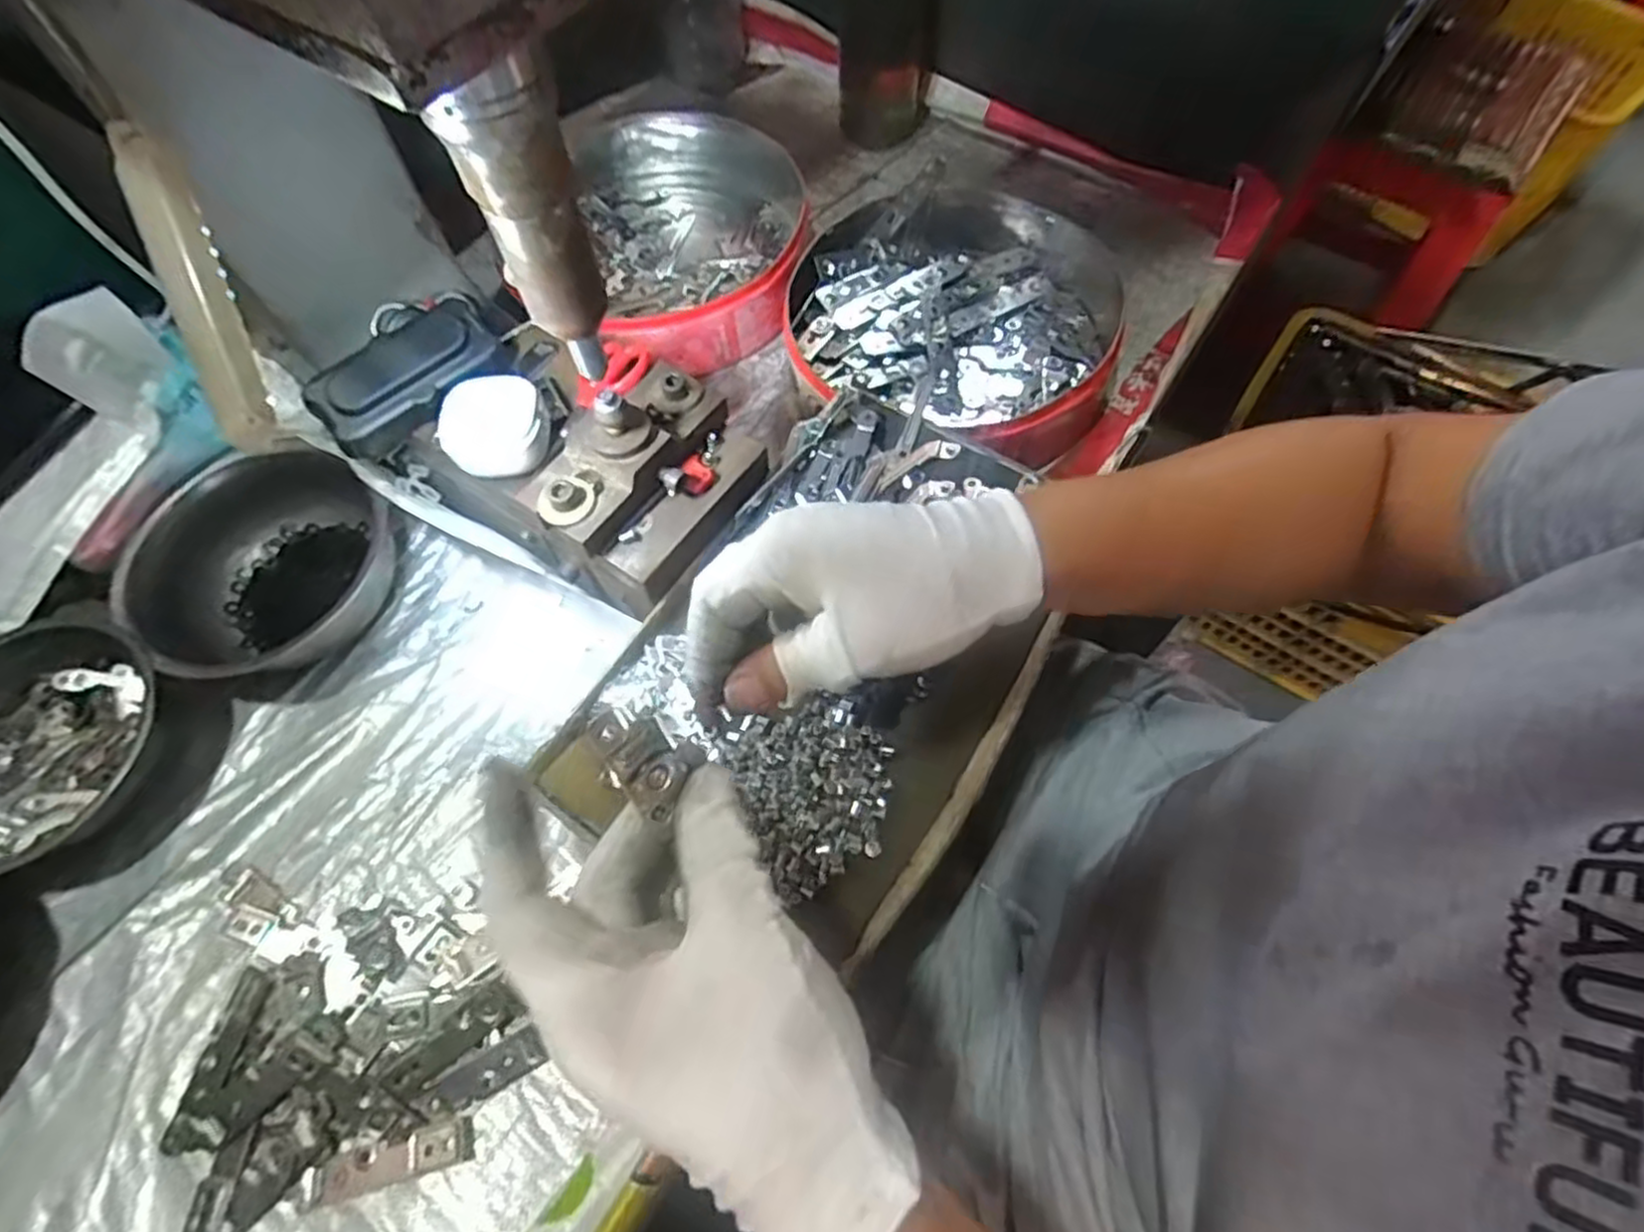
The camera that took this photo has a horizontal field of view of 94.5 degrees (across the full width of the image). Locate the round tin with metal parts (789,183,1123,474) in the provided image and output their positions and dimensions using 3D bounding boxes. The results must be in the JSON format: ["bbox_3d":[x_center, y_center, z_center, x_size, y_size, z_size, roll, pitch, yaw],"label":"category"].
[{"bbox_3d":[0.104,-0.222,0.583,0.243,0.069,0.252,0,64,0],"label":"round tin with metal parts"}]

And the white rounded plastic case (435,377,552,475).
[{"bbox_3d":[-0.181,-0.107,0.424,0.054,0.026,0.049,1,64,1],"label":"white rounded plastic case"}]

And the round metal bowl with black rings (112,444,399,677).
[{"bbox_3d":[-0.370,-0.040,0.497,0.171,0.056,0.155,35,69,16],"label":"round metal bowl with black rings"}]

